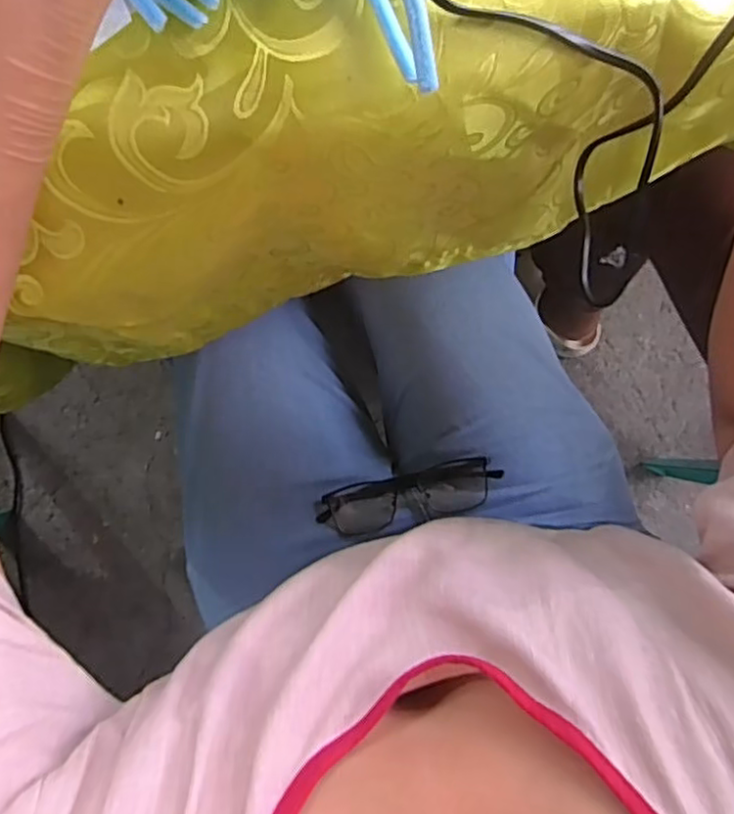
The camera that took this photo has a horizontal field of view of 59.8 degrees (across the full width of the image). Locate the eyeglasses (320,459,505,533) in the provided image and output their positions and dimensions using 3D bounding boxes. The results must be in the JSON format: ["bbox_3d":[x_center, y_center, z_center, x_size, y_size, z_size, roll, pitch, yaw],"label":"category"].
[{"bbox_3d":[0.033,0.071,0.506,0.136,0.033,0.035,-14,97,-6],"label":"eyeglasses"}]

